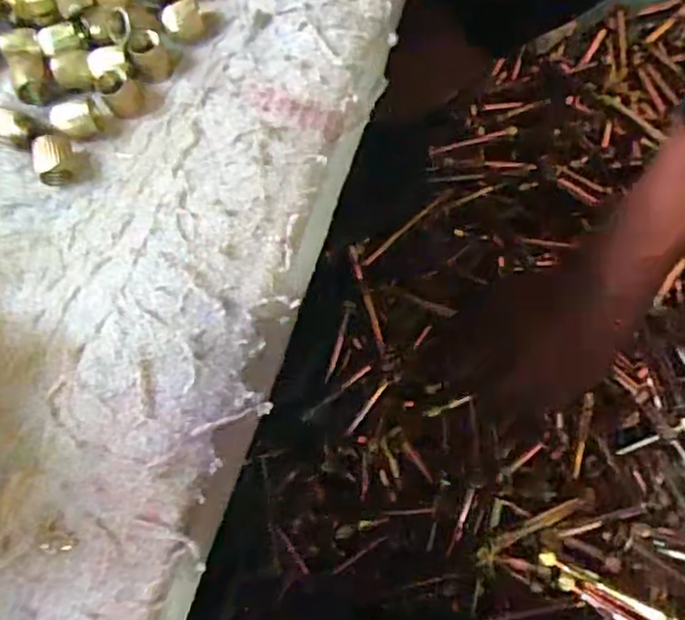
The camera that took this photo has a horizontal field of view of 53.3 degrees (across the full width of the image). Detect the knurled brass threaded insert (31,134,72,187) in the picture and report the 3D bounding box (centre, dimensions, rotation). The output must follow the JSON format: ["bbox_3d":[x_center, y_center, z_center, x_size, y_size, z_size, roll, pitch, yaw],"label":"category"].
[{"bbox_3d":[-0.091,-0.047,0.217,0.012,0.010,0.015,-15,71,-3],"label":"knurled brass threaded insert"}]

